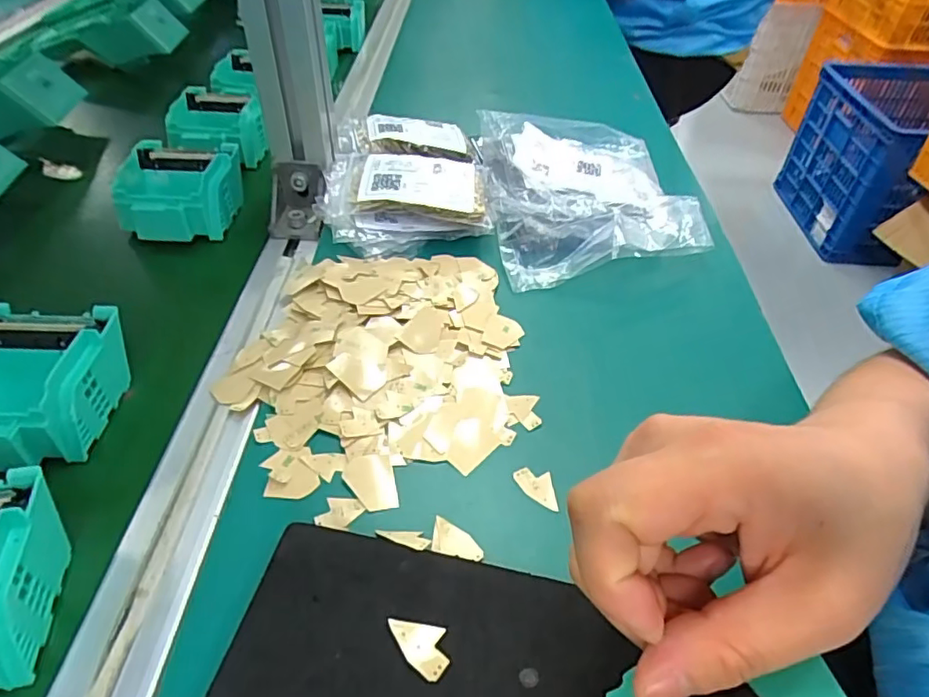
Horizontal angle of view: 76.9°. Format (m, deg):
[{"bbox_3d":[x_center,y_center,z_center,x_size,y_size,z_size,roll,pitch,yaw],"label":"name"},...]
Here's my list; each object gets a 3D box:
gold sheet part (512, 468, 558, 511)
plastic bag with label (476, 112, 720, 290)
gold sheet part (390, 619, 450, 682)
[{"bbox_3d":[0.035,0.068,0.283,0.019,0.004,0.023,-3,43,-2],"label":"gold sheet part"},{"bbox_3d":[0.094,-0.129,0.457,0.153,0.039,0.201,-4,43,-2],"label":"plastic bag with label"},{"bbox_3d":[-0.018,0.113,0.220,0.023,0.004,0.019,8,46,1],"label":"gold sheet part"}]

